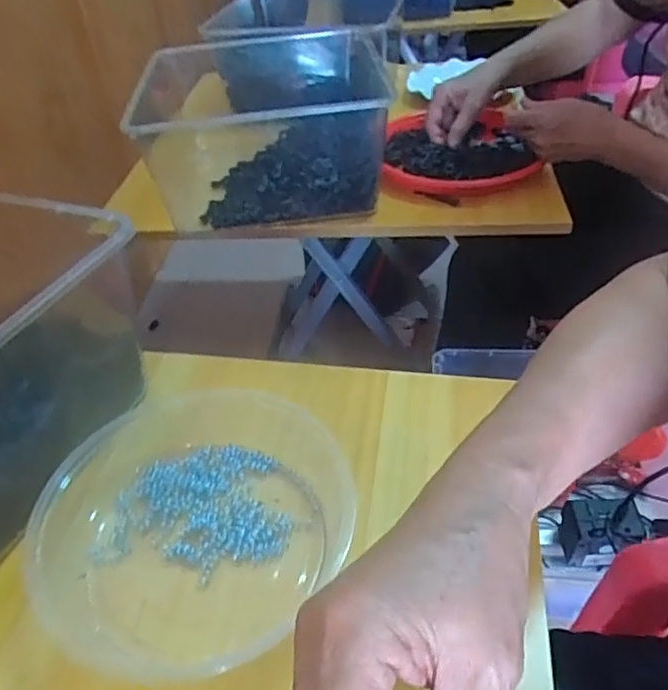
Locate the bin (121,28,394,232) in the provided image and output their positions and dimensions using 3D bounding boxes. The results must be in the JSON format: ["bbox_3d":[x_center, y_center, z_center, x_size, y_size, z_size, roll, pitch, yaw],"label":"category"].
[{"bbox_3d":[-0.087,-0.274,0.801,0.279,0.141,0.280,-4,41,0],"label":"bin"}]

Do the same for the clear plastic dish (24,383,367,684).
[{"bbox_3d":[-0.095,0.103,0.379,0.181,0.047,0.180,-2,41,2],"label":"clear plastic dish"}]

